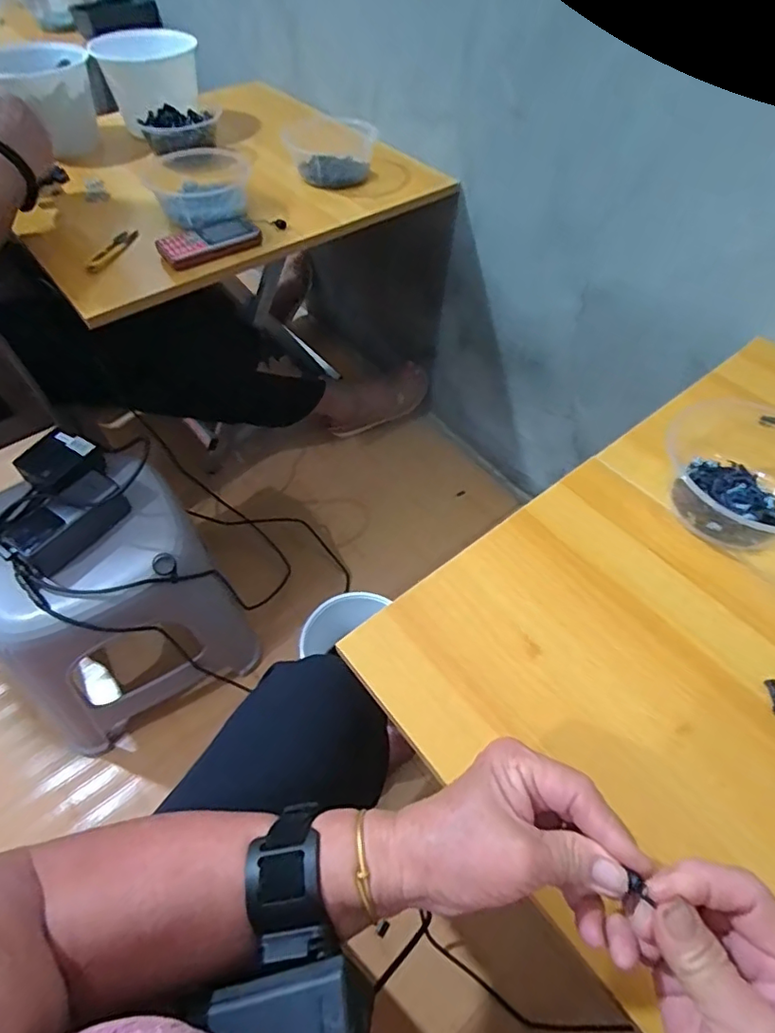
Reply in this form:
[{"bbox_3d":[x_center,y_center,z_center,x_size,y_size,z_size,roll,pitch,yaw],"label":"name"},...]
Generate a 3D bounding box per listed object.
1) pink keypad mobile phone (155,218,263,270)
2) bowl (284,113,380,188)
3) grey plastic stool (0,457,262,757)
[{"bbox_3d":[-0.228,-0.355,0.702,0.128,0.021,0.053,-23,57,-17],"label":"pink keypad mobile phone"},{"bbox_3d":[-0.087,-0.579,0.846,0.138,0.067,0.120,2,54,1],"label":"bowl"},{"bbox_3d":[-0.387,0.125,0.769,0.279,0.280,0.228,-30,60,-21],"label":"grey plastic stool"}]

